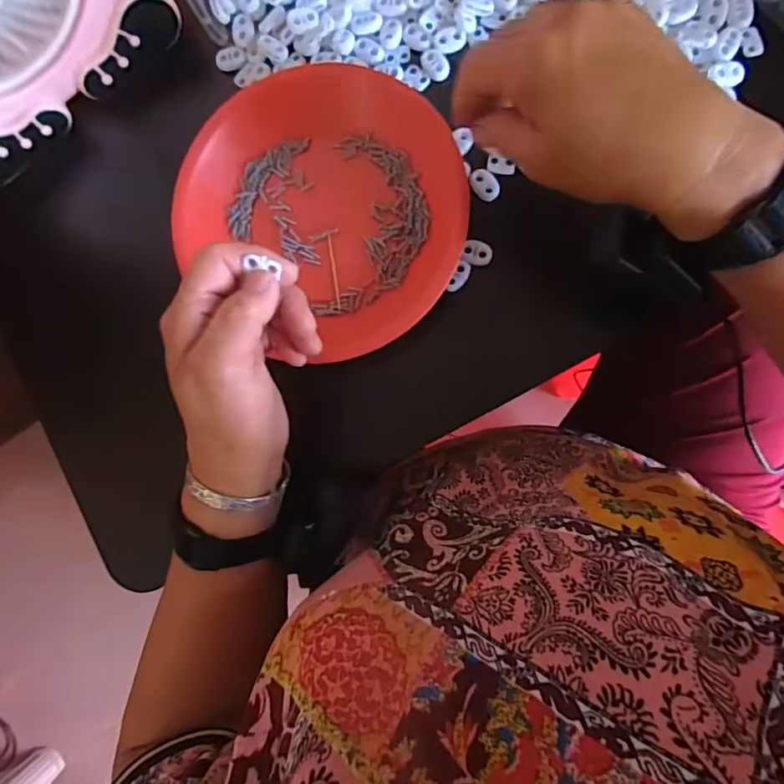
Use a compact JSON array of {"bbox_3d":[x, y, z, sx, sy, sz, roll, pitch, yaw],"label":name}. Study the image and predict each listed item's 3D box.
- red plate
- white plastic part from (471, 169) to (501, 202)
[{"bbox_3d":[-0.047,-0.127,0.347,0.195,0.025,0.185,0,87,7],"label":"red plate"},{"bbox_3d":[0.063,-0.139,0.341,0.022,0.004,0.016,43,93,7],"label":"white plastic part"}]

